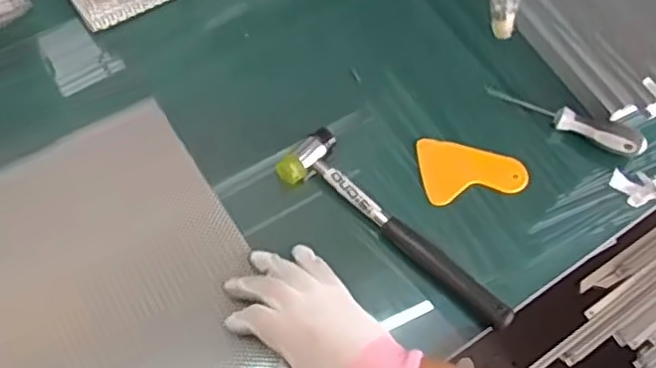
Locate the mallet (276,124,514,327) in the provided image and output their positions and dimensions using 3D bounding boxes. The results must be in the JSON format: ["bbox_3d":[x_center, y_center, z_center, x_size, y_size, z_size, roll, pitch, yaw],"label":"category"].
[{"bbox_3d":[0.059,0.041,0.591,0.244,0.023,0.054,40,66,17],"label":"mallet"}]

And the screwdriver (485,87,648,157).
[{"bbox_3d":[0.239,-0.067,0.665,0.158,0.030,0.025,29,63,12],"label":"screwdriver"}]

